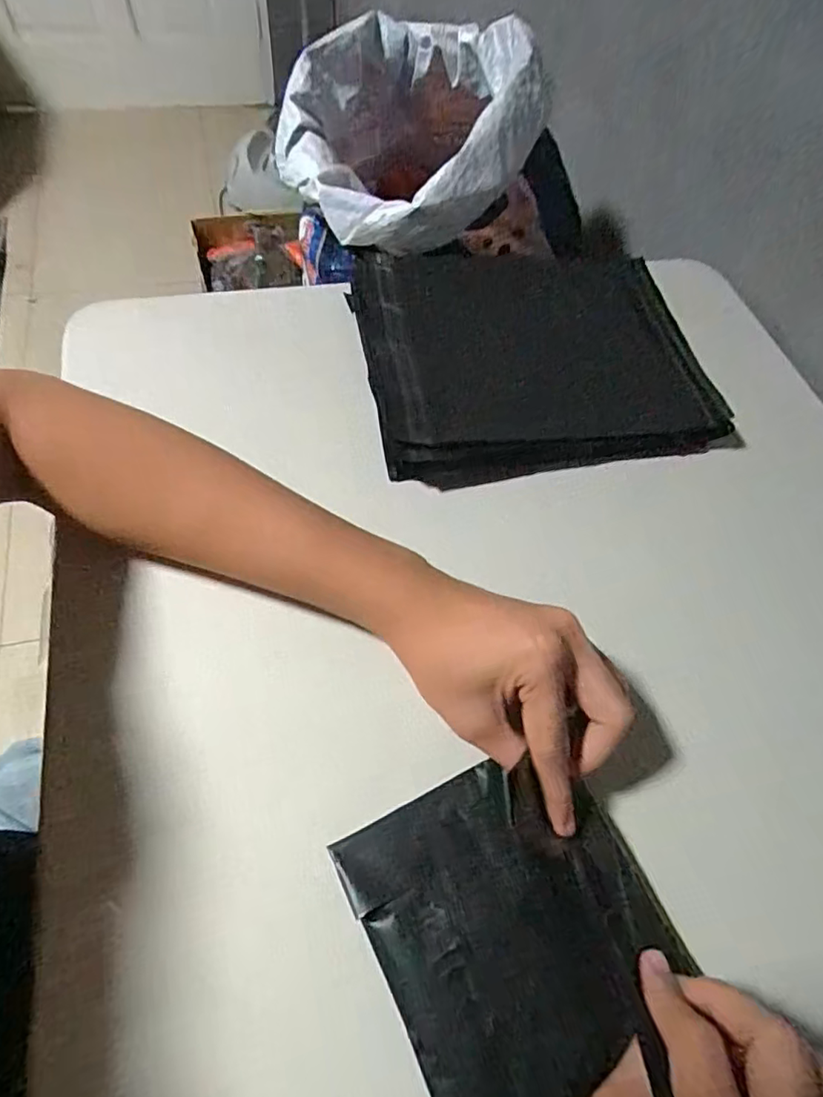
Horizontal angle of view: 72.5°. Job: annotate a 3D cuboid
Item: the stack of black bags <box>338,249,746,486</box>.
[{"bbox_3d":[0.094,-0.159,0.447,0.262,0.030,0.220,-9,61,-11],"label":"stack of black bags"}]

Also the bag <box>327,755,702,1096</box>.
[{"bbox_3d":[0.050,0.175,0.257,0.126,0.012,0.140,-24,64,-14],"label":"bag"}]

